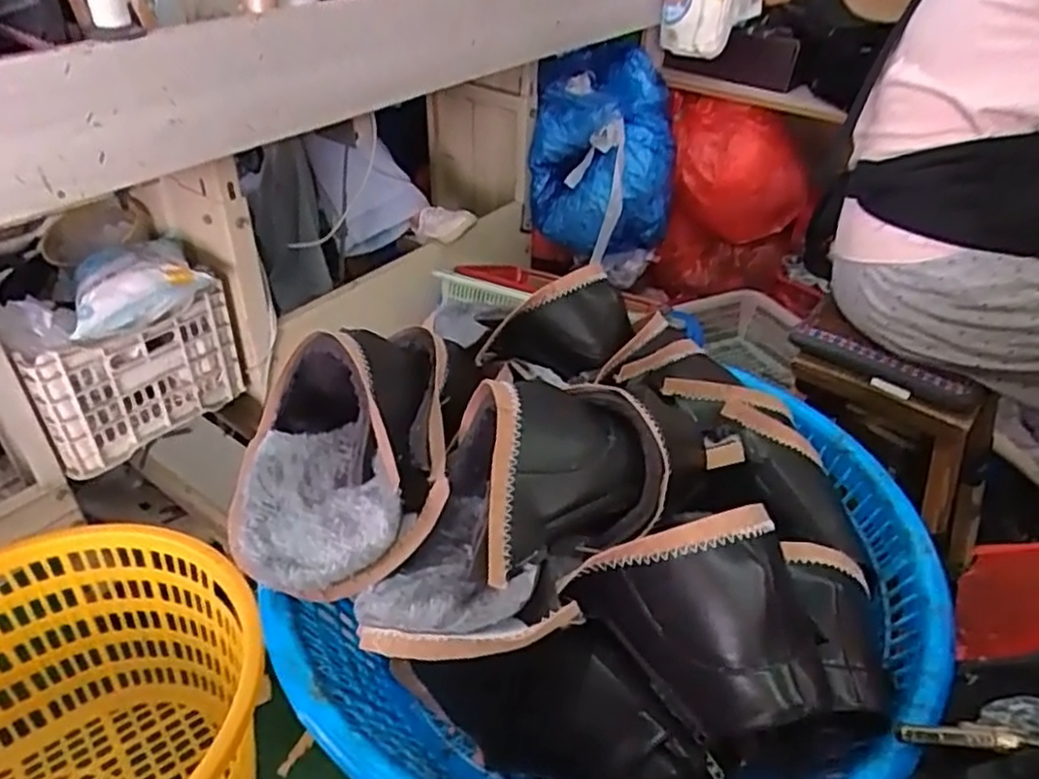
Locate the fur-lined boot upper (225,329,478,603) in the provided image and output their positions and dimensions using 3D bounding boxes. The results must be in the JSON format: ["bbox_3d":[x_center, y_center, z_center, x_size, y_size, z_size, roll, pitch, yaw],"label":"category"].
[{"bbox_3d":[-0.140,0.042,0.601,0.180,0.116,0.226,0,37,-1],"label":"fur-lined boot upper"}]

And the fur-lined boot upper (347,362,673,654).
[{"bbox_3d":[0.000,0.091,0.511,0.181,0.127,0.202,12,38,14],"label":"fur-lined boot upper"}]

